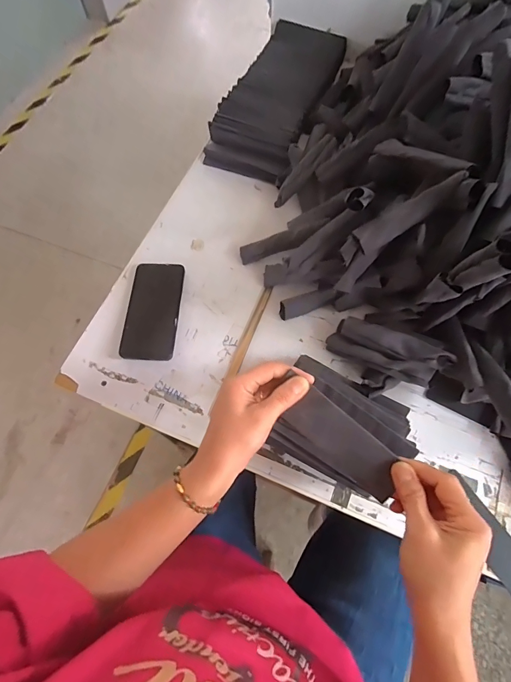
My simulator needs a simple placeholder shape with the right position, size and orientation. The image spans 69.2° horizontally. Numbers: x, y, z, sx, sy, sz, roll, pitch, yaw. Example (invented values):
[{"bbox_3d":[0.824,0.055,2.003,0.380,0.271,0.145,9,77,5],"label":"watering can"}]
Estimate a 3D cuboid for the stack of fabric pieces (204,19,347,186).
[{"bbox_3d":[0.043,-0.484,0.733,0.161,0.046,0.377,23,69,10],"label":"stack of fabric pieces"}]

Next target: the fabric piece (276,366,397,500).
[{"bbox_3d":[0.090,0.105,0.376,0.121,0.009,0.053,40,116,13],"label":"fabric piece"}]

